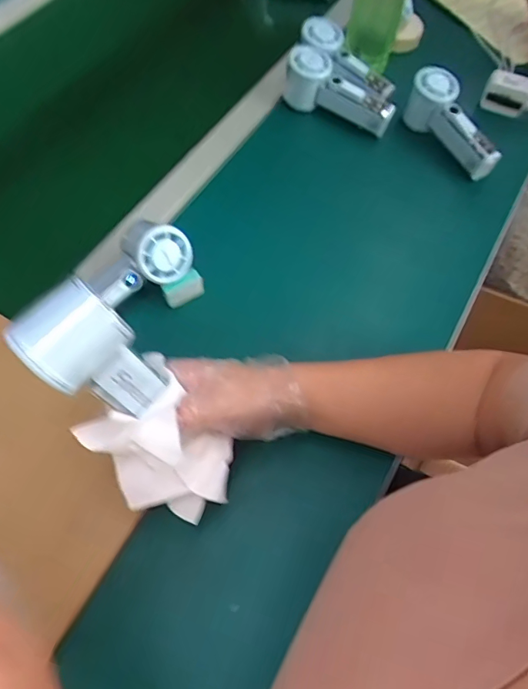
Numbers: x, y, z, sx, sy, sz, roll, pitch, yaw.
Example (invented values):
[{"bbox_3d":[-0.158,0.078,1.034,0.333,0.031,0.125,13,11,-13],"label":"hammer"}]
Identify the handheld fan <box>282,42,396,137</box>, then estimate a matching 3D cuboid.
[{"bbox_3d":[0.101,-0.346,0.679,0.162,0.066,0.055,27,64,-5],"label":"handheld fan"}]

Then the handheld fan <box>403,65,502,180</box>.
[{"bbox_3d":[0.254,-0.298,0.665,0.061,0.065,0.163,-36,86,-19],"label":"handheld fan"}]

